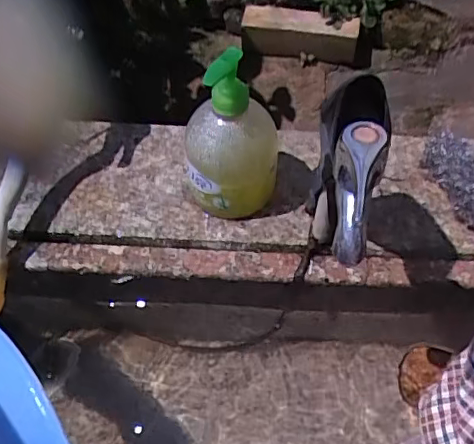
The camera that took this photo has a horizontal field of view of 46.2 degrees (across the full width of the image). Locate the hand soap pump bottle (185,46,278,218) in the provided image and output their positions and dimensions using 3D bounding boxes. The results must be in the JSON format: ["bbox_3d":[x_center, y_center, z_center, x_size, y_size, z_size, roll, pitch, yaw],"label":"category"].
[{"bbox_3d":[-0.004,-0.081,0.497,0.081,0.164,0.081,3,57,2],"label":"hand soap pump bottle"}]

